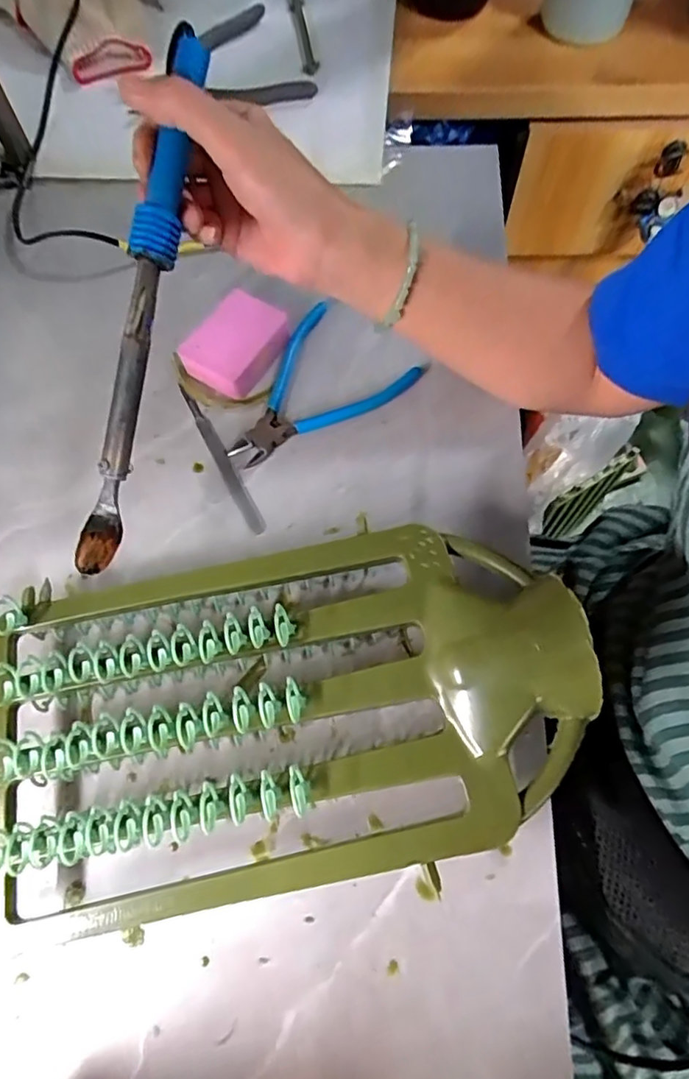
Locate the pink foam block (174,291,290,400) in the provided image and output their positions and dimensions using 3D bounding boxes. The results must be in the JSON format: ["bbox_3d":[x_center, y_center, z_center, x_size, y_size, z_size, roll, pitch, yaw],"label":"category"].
[{"bbox_3d":[-0.083,-0.151,0.439,0.059,0.029,0.074,32,74,14],"label":"pink foam block"}]

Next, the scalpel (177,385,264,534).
[{"bbox_3d":[-0.092,-0.061,0.420,0.011,0.007,0.136,-28,70,-8],"label":"scalpel"}]

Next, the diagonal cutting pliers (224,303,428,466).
[{"bbox_3d":[-0.021,-0.105,0.427,0.100,0.016,0.140,33,74,14],"label":"diagonal cutting pliers"}]

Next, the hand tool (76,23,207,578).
[{"bbox_3d":[-0.113,-0.117,0.310,0.024,0.024,0.277,15,99,9],"label":"hand tool"}]

